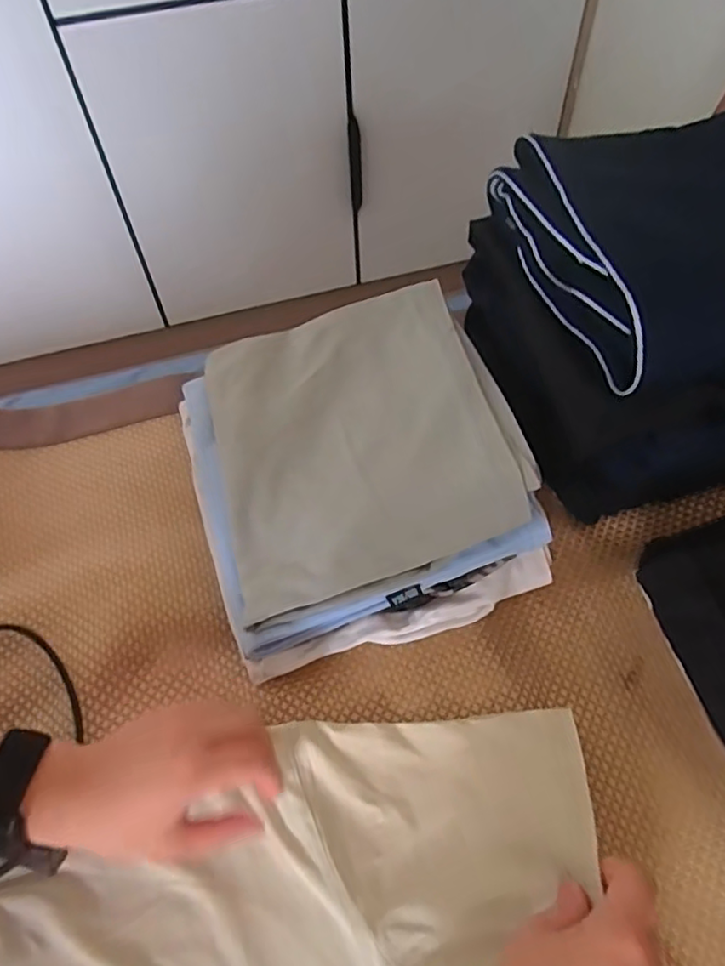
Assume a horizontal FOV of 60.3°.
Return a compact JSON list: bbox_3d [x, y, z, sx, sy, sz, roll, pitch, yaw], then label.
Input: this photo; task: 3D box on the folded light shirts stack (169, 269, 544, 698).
[{"bbox_3d":[-0.013,-0.021,0.494,0.232,0.102,0.275,-16,56,-8],"label":"folded light shirts stack"}]

